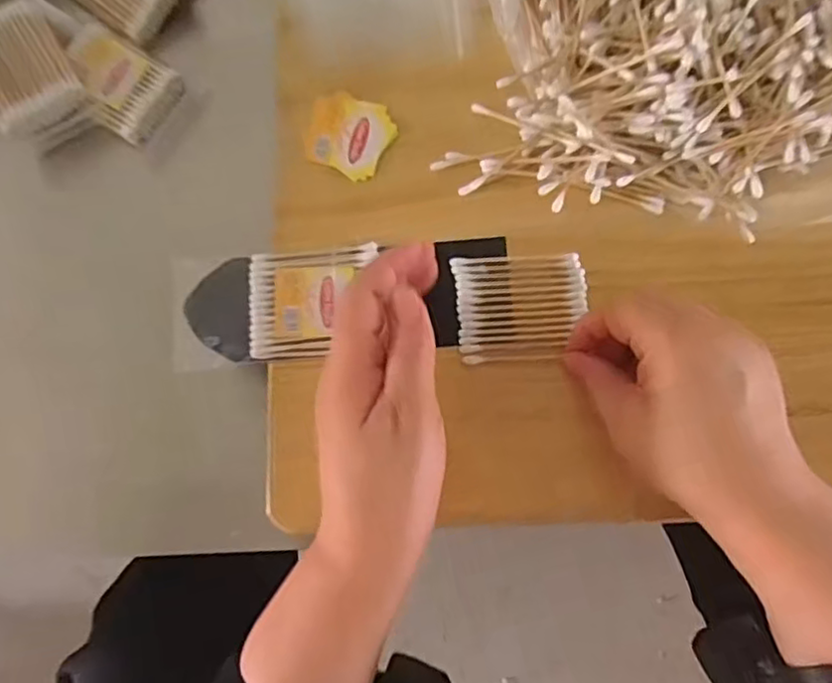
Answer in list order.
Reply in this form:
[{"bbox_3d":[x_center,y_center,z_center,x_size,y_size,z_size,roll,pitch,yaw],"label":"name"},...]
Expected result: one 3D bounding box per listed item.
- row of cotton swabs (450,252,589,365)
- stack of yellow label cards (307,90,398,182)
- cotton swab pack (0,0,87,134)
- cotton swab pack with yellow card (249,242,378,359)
[{"bbox_3d":[0.059,-0.020,0.371,0.072,0.005,0.059,-5,80,-1],"label":"row of cotton swabs"},{"bbox_3d":[-0.040,-0.123,0.393,0.048,0.009,0.048,21,80,4],"label":"stack of yellow label cards"},{"bbox_3d":[-0.259,-0.180,0.432,0.057,0.019,0.082,-33,81,-6],"label":"cotton swab pack"},{"bbox_3d":[-0.057,-0.023,0.368,0.068,0.010,0.060,-4,80,-1],"label":"cotton swab pack with yellow card"}]

